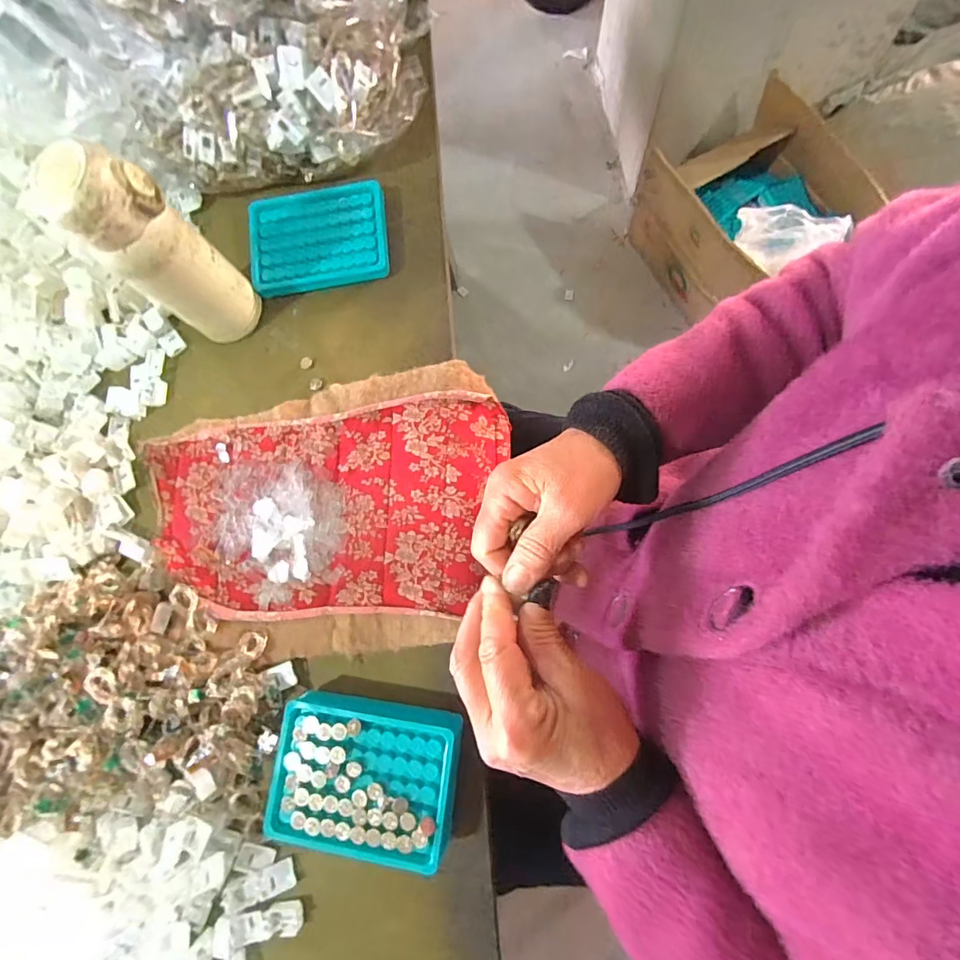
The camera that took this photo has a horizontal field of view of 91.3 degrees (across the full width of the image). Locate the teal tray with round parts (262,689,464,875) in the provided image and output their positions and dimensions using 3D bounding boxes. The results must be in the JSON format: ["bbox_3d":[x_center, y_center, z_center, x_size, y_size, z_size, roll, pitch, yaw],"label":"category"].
[{"bbox_3d":[-0.086,0.222,0.357,0.134,0.034,0.100,5,80,8],"label":"teal tray with round parts"}]

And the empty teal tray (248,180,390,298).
[{"bbox_3d":[-0.158,-0.235,0.453,0.134,0.015,0.099,-7,78,5],"label":"empty teal tray"}]

